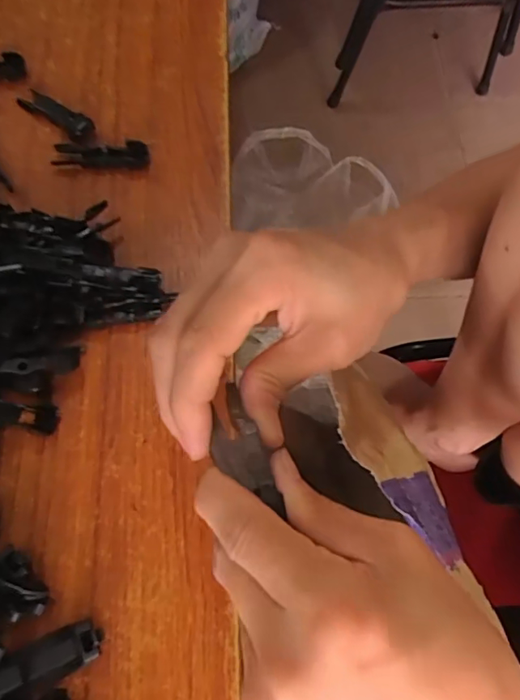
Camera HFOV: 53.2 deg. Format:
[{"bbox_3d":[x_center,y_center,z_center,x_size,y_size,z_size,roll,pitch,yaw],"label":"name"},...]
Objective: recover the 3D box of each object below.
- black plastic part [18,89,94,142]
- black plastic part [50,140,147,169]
[{"bbox_3d":[-0.128,-0.149,0.324,0.055,0.009,0.015,36,71,11],"label":"black plastic part"},{"bbox_3d":[-0.095,-0.118,0.312,0.056,0.012,0.015,3,68,-2],"label":"black plastic part"}]

